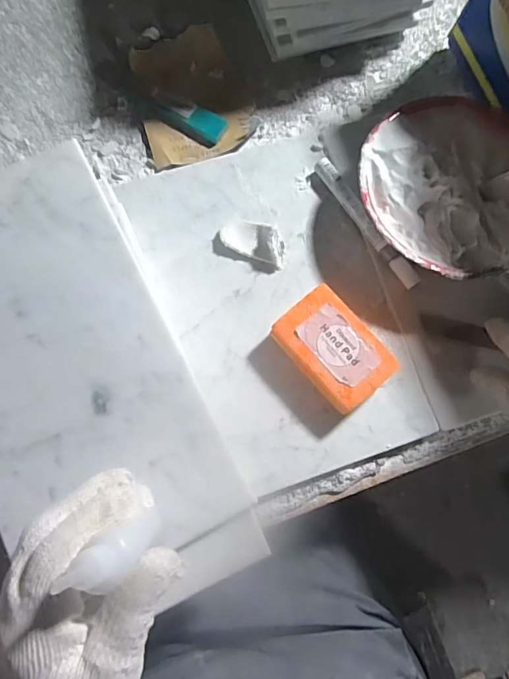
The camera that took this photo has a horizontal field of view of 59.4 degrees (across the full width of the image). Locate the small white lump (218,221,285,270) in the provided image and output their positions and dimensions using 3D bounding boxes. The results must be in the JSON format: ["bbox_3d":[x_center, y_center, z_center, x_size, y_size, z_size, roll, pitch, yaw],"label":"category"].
[{"bbox_3d":[0.000,-0.090,0.396,0.060,0.019,0.031,21,76,4],"label":"small white lump"}]

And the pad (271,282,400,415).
[{"bbox_3d":[0.063,0.010,0.368,0.059,0.035,0.091,-39,80,-10],"label":"pad"}]

